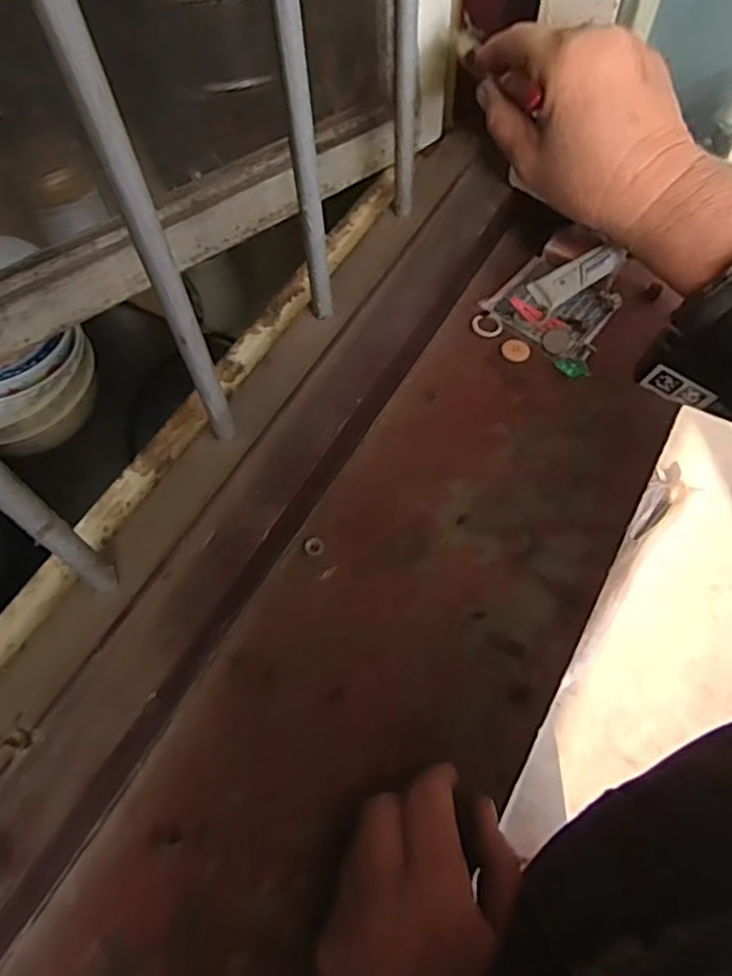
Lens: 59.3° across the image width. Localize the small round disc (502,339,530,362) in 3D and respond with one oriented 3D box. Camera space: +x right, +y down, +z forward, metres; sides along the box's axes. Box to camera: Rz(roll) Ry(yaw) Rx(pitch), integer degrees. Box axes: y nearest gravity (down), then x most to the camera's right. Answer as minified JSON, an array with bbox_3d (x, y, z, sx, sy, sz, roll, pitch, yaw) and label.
[{"bbox_3d":[0.109,-0.101,0.470,0.020,0.004,0.021,-10,62,-3],"label":"small round disc"}]

